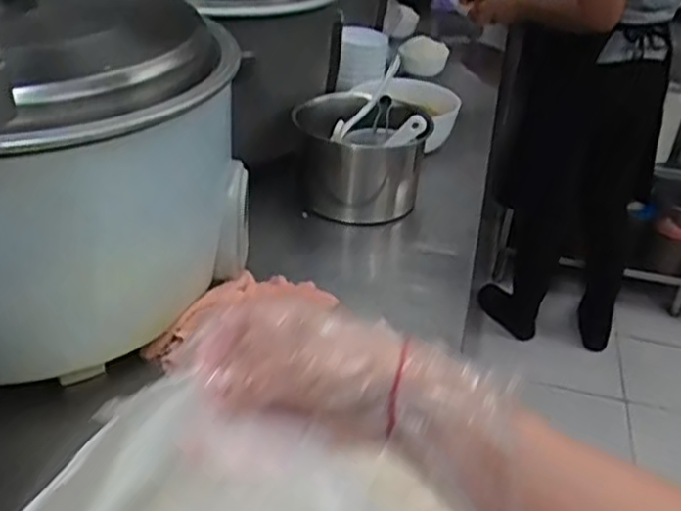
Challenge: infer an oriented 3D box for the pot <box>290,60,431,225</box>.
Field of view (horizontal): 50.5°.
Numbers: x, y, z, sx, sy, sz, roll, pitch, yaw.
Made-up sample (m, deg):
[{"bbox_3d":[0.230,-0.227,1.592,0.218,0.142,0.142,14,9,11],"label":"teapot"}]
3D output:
[{"bbox_3d":[0.035,-0.141,0.986,0.157,0.164,0.164,12,33,10],"label":"pot"}]

